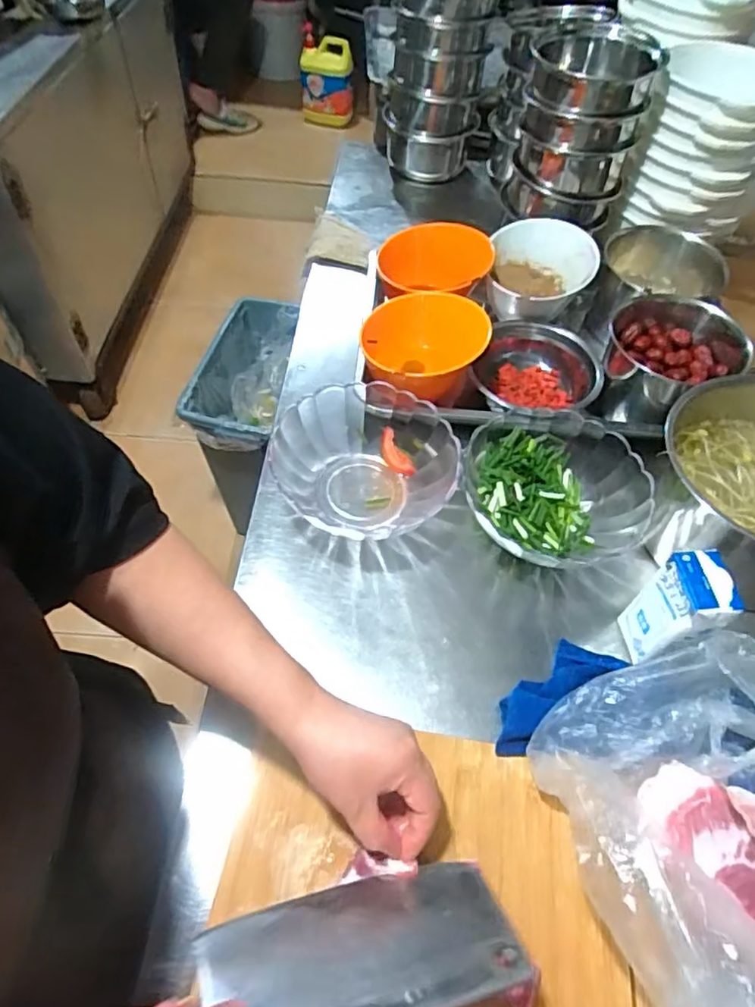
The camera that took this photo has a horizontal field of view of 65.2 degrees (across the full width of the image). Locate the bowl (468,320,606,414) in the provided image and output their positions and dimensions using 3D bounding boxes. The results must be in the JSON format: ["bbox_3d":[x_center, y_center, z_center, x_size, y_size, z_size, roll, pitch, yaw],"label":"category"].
[{"bbox_3d":[0.192,-0.152,0.734,0.154,0.060,0.167,1,56,-2],"label":"bowl"}]

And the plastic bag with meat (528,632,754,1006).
[{"bbox_3d":[0.247,0.234,0.405,0.209,0.118,0.261,-21,59,-17],"label":"plastic bag with meat"}]

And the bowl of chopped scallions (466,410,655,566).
[{"bbox_3d":[0.190,-0.018,0.634,0.194,0.061,0.219,20,57,10],"label":"bowl of chopped scallions"}]

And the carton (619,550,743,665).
[{"bbox_3d":[0.261,0.098,0.518,0.046,0.127,0.064,-1,56,-4],"label":"carton"}]

